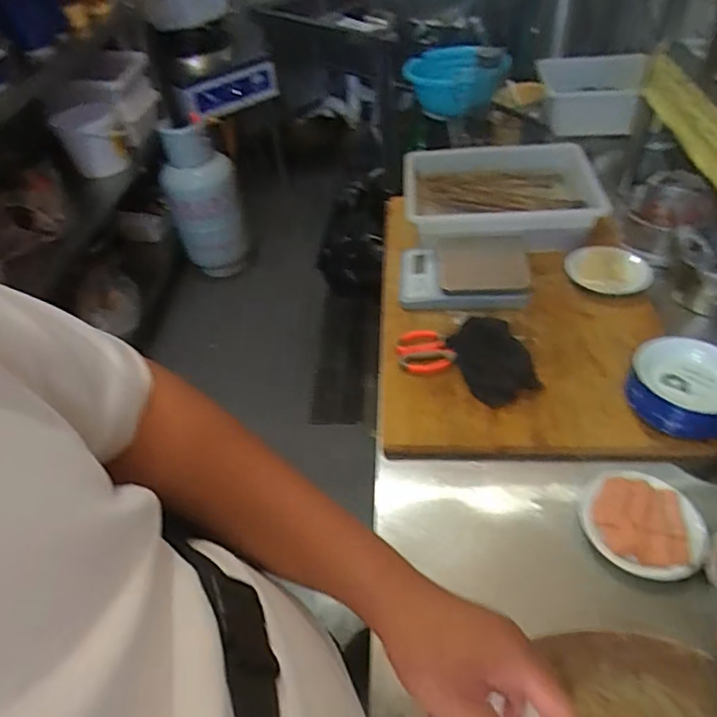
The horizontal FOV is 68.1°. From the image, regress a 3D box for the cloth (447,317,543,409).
[{"bbox_3d":[0.203,-0.001,0.792,0.099,0.059,0.136,-16,46,-8],"label":"cloth"}]

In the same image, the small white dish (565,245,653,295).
[{"bbox_3d":[0.454,-0.169,0.956,0.145,0.023,0.129,9,48,16],"label":"small white dish"}]

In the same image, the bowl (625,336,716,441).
[{"bbox_3d":[0.445,0.036,0.718,0.140,0.069,0.131,26,54,29],"label":"bowl"}]

